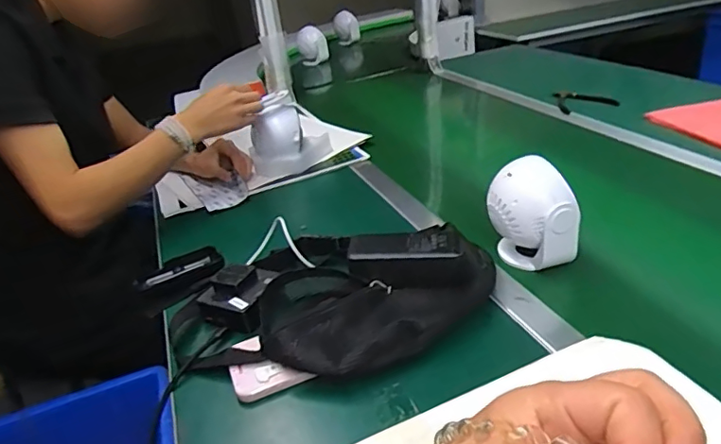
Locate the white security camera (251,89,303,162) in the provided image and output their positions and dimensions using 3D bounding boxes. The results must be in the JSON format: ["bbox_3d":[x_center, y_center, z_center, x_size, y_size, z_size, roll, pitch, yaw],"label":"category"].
[{"bbox_3d":[-0.155,-0.166,0.958,0.088,0.116,0.081,-11,28,-10],"label":"white security camera"}]

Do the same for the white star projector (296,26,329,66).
[{"bbox_3d":[-0.169,-0.611,1.835,0.109,0.115,0.081,-10,28,-5],"label":"white star projector"}]

